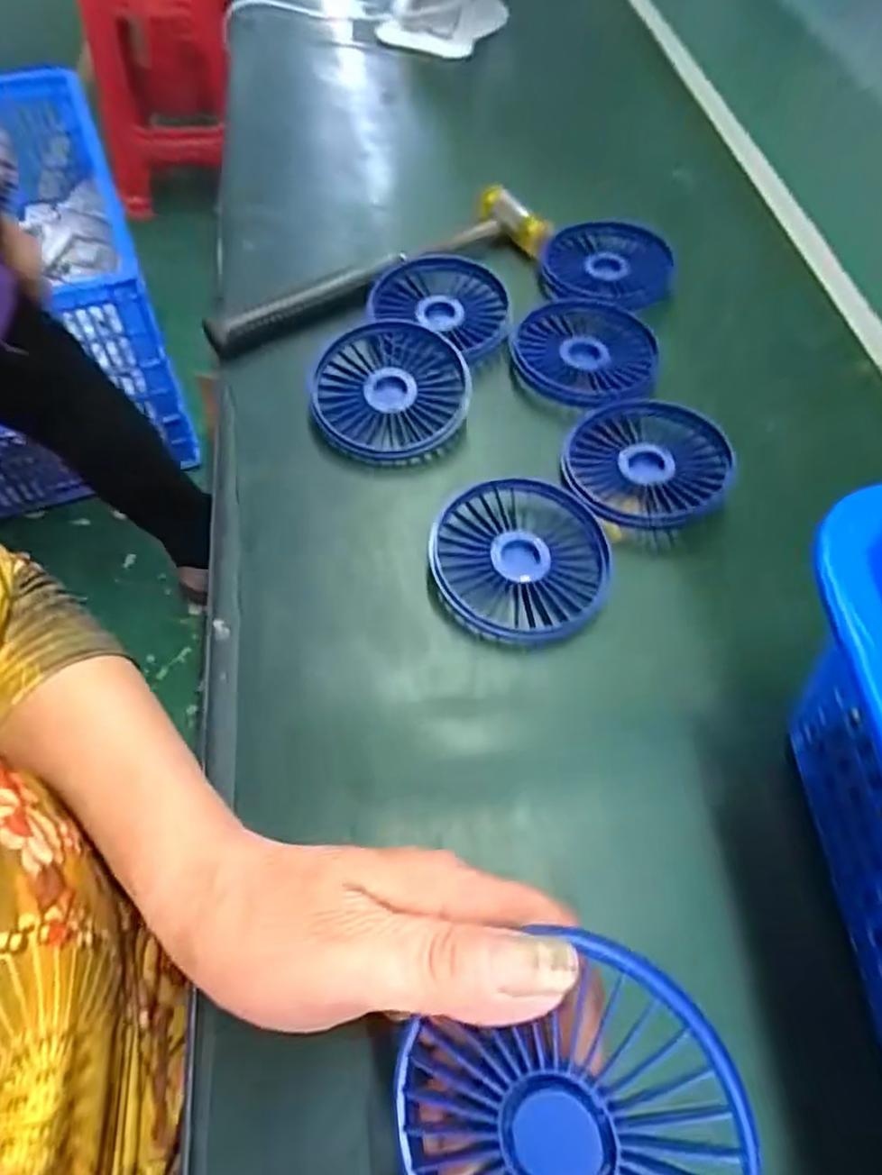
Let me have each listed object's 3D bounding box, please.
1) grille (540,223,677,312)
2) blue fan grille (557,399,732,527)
[{"bbox_3d":[0.111,-0.223,0.462,0.080,0.015,0.100,-3,54,4],"label":"grille"},{"bbox_3d":[0.112,-0.070,0.364,0.085,0.010,0.090,2,60,-3],"label":"blue fan grille"}]

